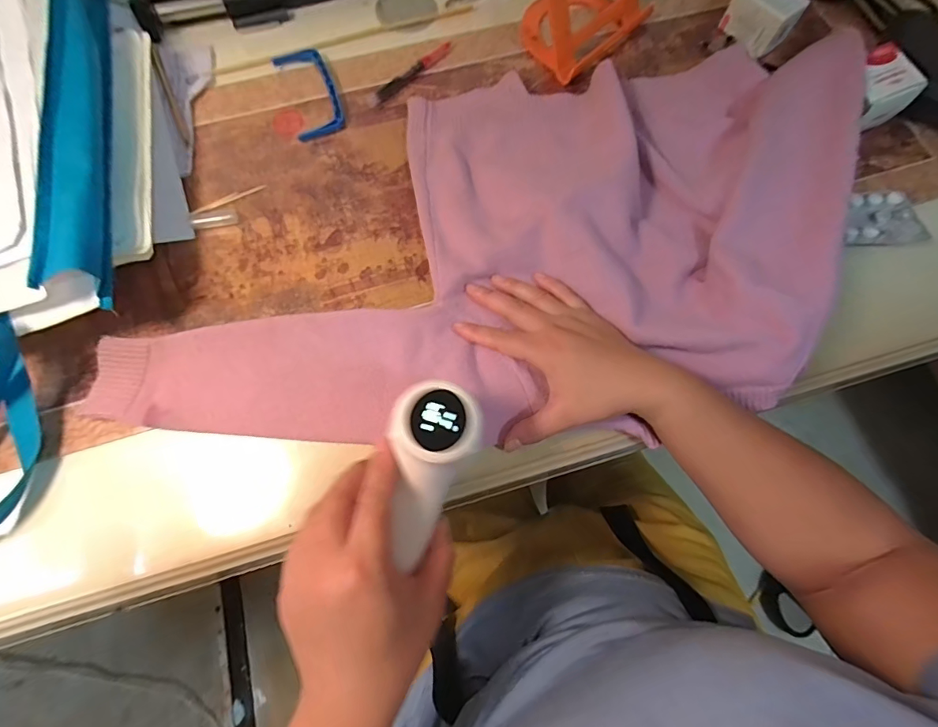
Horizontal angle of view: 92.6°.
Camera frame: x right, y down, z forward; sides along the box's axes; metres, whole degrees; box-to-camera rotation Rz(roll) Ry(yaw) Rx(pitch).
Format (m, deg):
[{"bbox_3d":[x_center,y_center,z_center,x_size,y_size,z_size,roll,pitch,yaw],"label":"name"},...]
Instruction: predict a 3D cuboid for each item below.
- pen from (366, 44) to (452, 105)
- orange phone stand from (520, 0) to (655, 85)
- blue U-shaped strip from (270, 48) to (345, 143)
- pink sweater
[{"bbox_3d":[-0.058,-0.298,0.459,0.108,0.009,0.013,-40,75,-12],"label":"pen"},{"bbox_3d":[0.113,-0.374,0.444,0.104,0.083,0.133,36,75,12],"label":"orange phone stand"},{"bbox_3d":[-0.163,-0.280,0.455,0.050,0.011,0.115,-20,72,-6],"label":"blue U-shaped strip"},{"bbox_3d":[0.031,-0.091,0.380,0.648,0.056,0.357,-23,73,-5],"label":"pink sweater"}]

